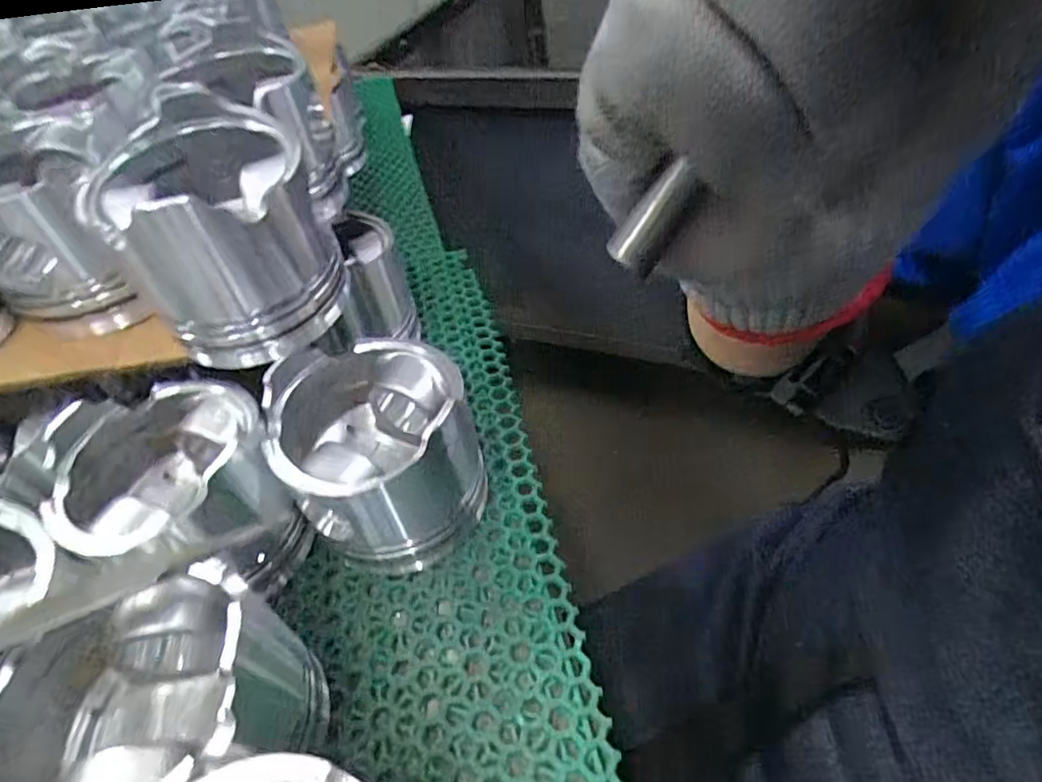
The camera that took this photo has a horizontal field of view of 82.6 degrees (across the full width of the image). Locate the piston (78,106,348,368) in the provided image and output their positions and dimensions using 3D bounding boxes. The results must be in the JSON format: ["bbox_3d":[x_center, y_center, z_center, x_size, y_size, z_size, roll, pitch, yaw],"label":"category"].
[{"bbox_3d":[-0.136,-0.070,0.289,0.086,0.103,0.086,-25,47,-13],"label":"piston"}]

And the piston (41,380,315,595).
[{"bbox_3d":[-0.159,0.053,0.289,0.090,0.082,0.088,-38,53,-25],"label":"piston"}]

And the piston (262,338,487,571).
[{"bbox_3d":[-0.066,0.034,0.293,0.090,0.083,0.095,-16,47,-7],"label":"piston"}]

